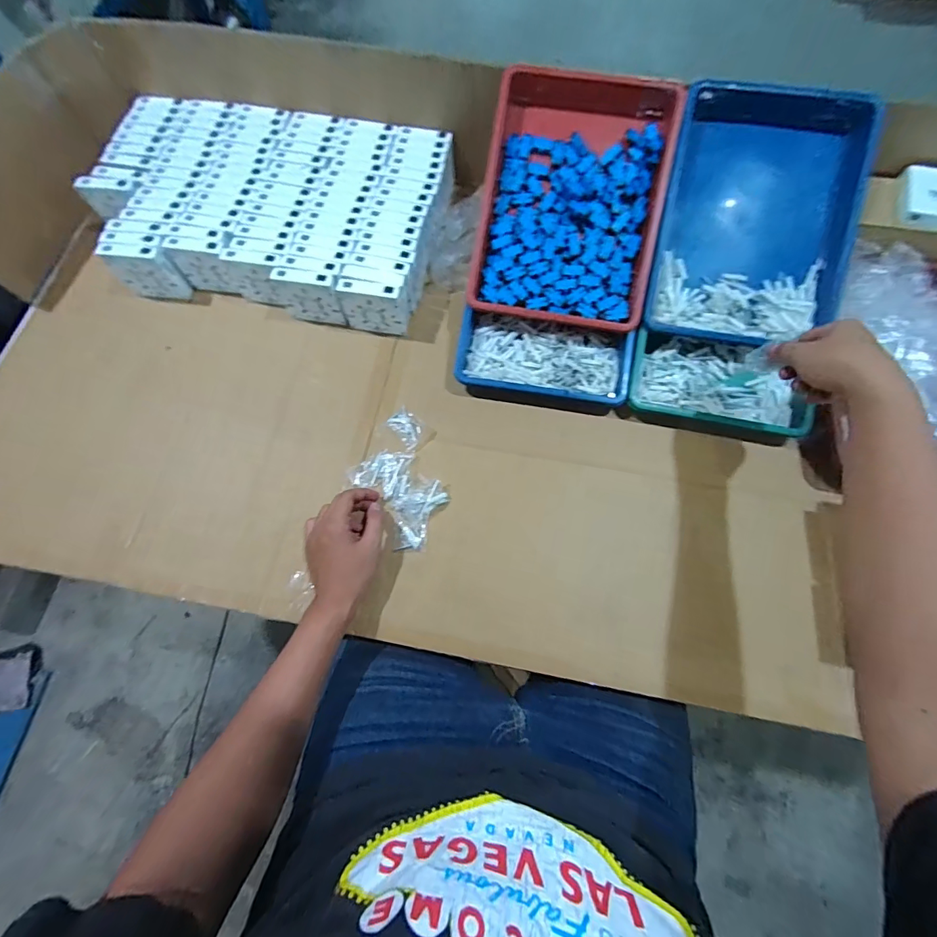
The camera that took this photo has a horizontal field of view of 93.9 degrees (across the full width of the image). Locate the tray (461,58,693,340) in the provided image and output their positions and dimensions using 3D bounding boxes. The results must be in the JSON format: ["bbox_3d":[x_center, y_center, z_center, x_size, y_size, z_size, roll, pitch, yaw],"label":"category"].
[{"bbox_3d":[0.138,-0.357,0.591,0.234,0.053,0.311,11,94,8],"label":"tray"}]

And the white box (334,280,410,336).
[{"bbox_3d":[-0.136,-0.229,0.627,0.091,0.083,0.021,9,72,4],"label":"white box"}]

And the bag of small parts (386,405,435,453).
[{"bbox_3d":[-0.082,-0.054,0.605,0.063,0.009,0.043,41,77,13],"label":"bag of small parts"}]

